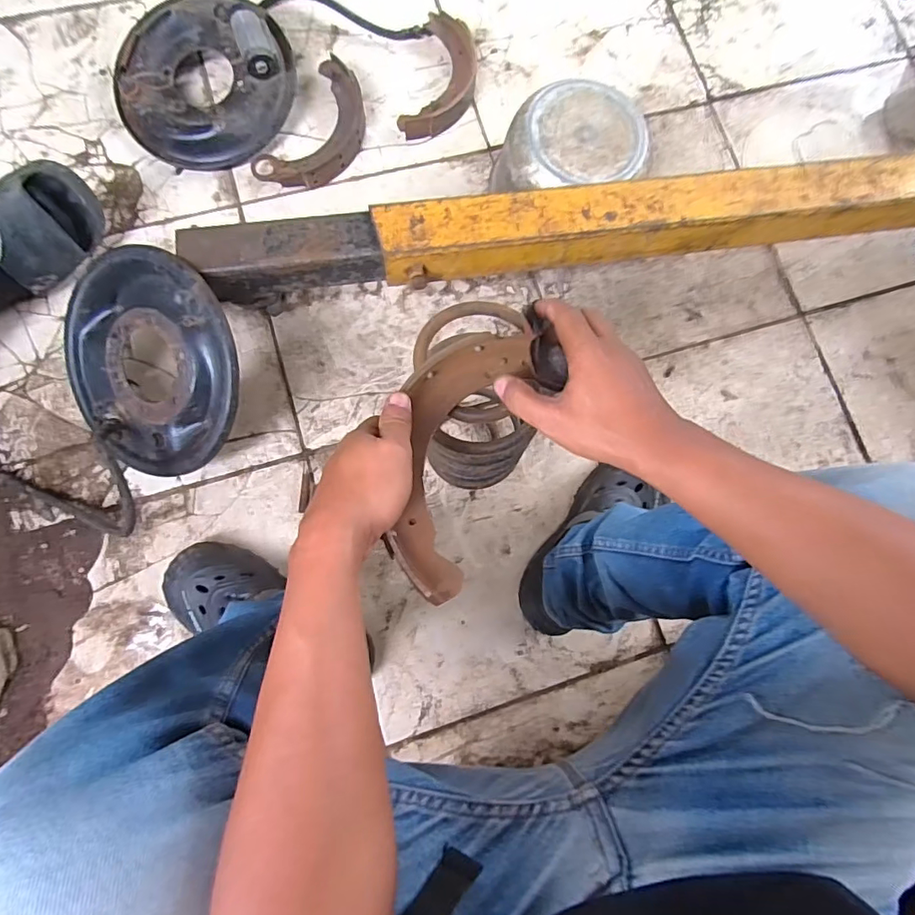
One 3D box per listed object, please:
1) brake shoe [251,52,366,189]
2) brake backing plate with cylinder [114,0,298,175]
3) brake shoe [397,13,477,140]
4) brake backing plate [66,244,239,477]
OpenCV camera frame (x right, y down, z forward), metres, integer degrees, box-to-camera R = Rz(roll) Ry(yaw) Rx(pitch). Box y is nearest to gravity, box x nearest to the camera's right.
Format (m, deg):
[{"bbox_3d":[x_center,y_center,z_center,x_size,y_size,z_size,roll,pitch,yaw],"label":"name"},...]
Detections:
[{"bbox_3d":[-0.211,-0.507,0.783,0.118,0.034,0.223,30,82,0],"label":"brake shoe"},{"bbox_3d":[-0.393,-0.580,0.749,0.273,0.090,0.253,1,83,-4],"label":"brake backing plate with cylinder"},{"bbox_3d":[-0.022,-0.615,0.813,0.103,0.036,0.221,13,82,-3],"label":"brake shoe"},{"bbox_3d":[-0.384,-0.114,0.631,0.274,0.033,0.263,5,104,19],"label":"brake backing plate"}]

